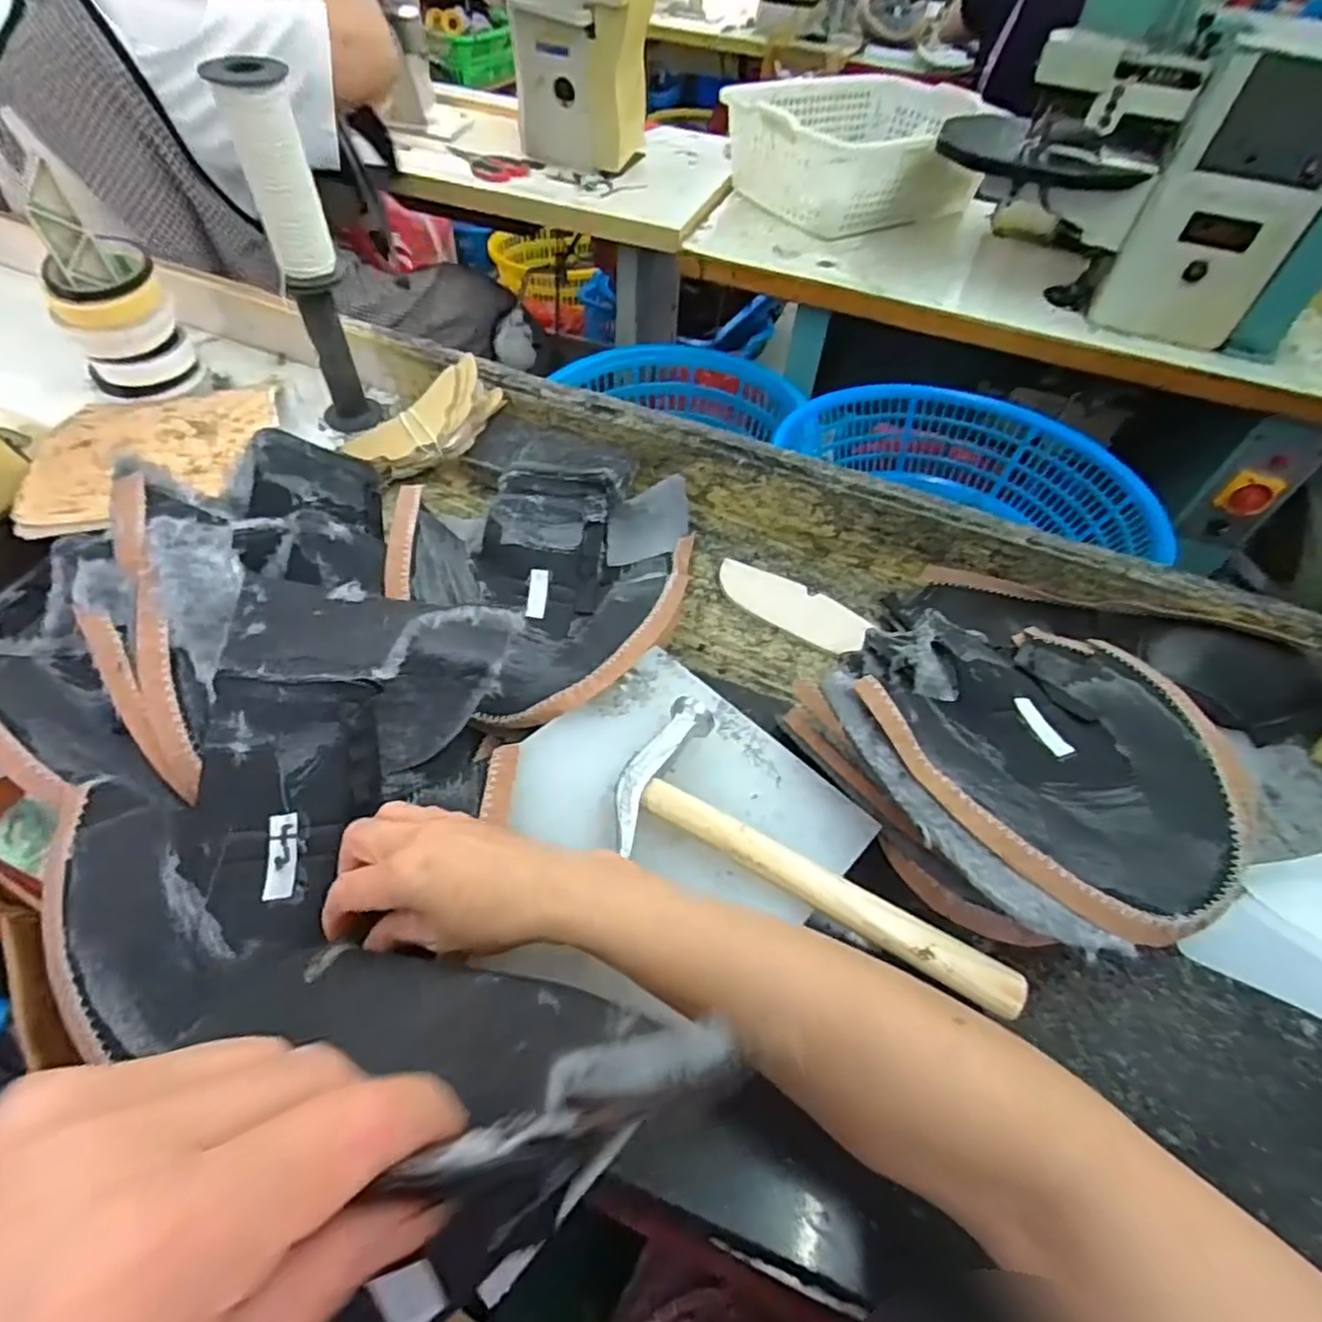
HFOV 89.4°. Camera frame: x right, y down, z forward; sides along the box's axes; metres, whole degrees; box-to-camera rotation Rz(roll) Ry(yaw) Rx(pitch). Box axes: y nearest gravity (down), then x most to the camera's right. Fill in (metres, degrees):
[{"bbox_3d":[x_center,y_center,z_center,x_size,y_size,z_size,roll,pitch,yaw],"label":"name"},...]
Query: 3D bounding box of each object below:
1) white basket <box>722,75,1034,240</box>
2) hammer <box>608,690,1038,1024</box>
[{"bbox_3d":[0.377,-0.970,1.264,0.464,0.134,0.426,-26,58,-24],"label":"white basket"},{"bbox_3d":[0.092,0.108,0.389,0.236,0.030,0.099,22,52,13],"label":"hammer"}]

